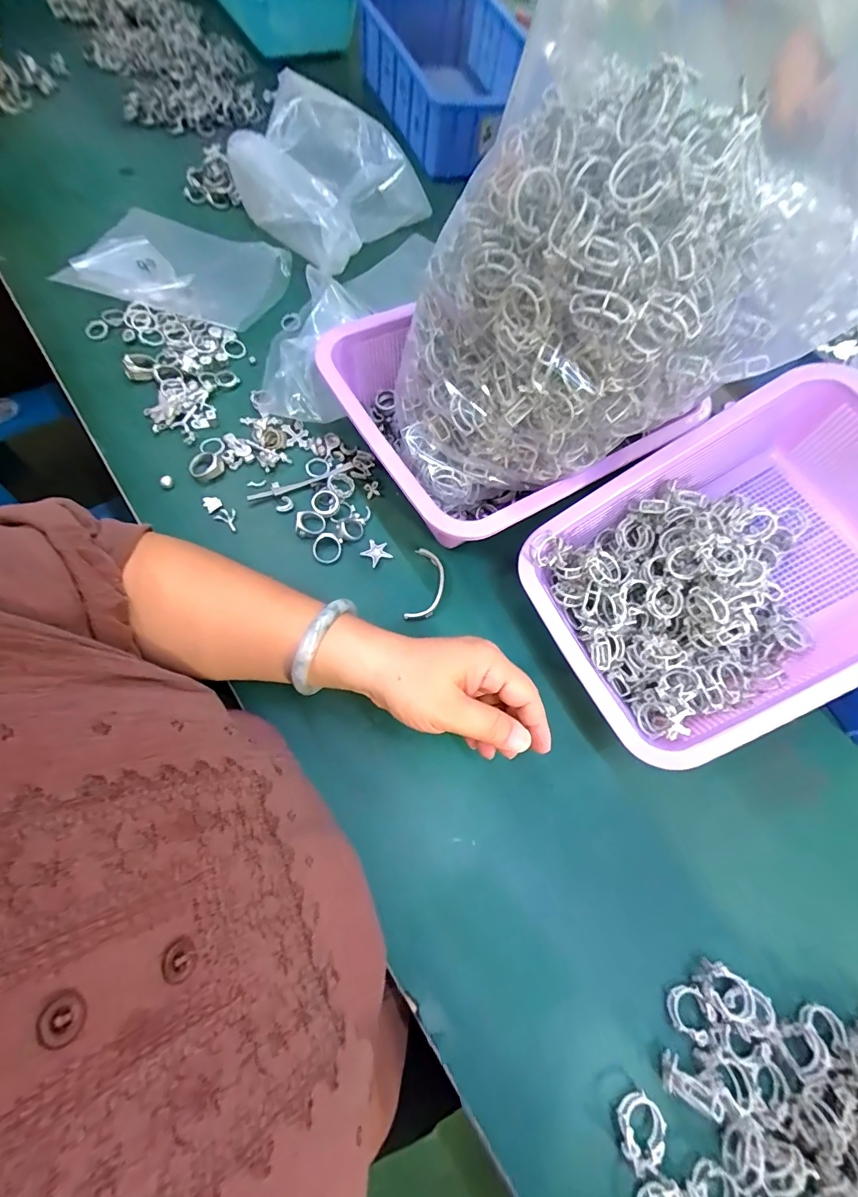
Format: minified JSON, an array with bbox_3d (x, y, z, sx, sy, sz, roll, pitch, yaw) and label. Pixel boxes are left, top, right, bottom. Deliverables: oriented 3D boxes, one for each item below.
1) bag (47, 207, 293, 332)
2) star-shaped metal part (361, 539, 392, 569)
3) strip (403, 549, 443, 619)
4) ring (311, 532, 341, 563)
[{"bbox_3d":[-0.256,-0.346,0.484,0.187,0.026,0.150,18,58,-2],"label":"bag"},{"bbox_3d":[-0.045,-0.039,0.395,0.022,0.005,0.023,41,69,9],"label":"star-shaped metal part"},{"bbox_3d":[-0.002,-0.011,0.386,0.026,0.009,0.065,11,67,-3],"label":"strip"},{"bbox_3d":[-0.086,-0.043,0.385,0.024,0.004,0.026,3,68,-7],"label":"ring"}]

